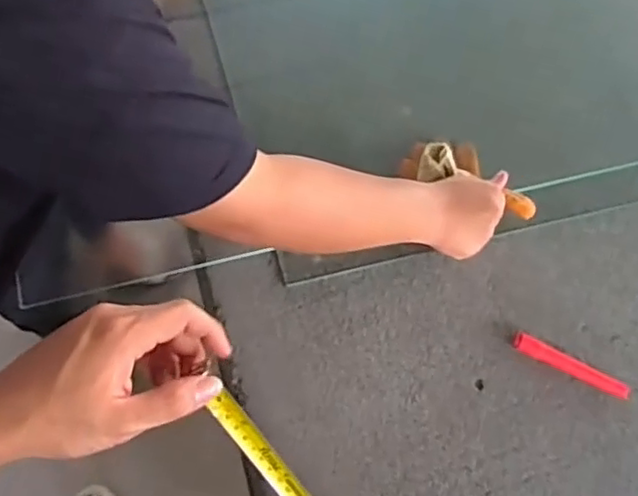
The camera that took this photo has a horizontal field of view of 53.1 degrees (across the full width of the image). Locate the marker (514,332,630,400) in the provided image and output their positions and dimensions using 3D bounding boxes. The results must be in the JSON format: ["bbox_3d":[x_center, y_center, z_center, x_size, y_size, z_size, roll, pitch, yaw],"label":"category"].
[{"bbox_3d":[0.290,0.138,0.739,0.134,0.022,0.020,25,67,9],"label":"marker"}]

